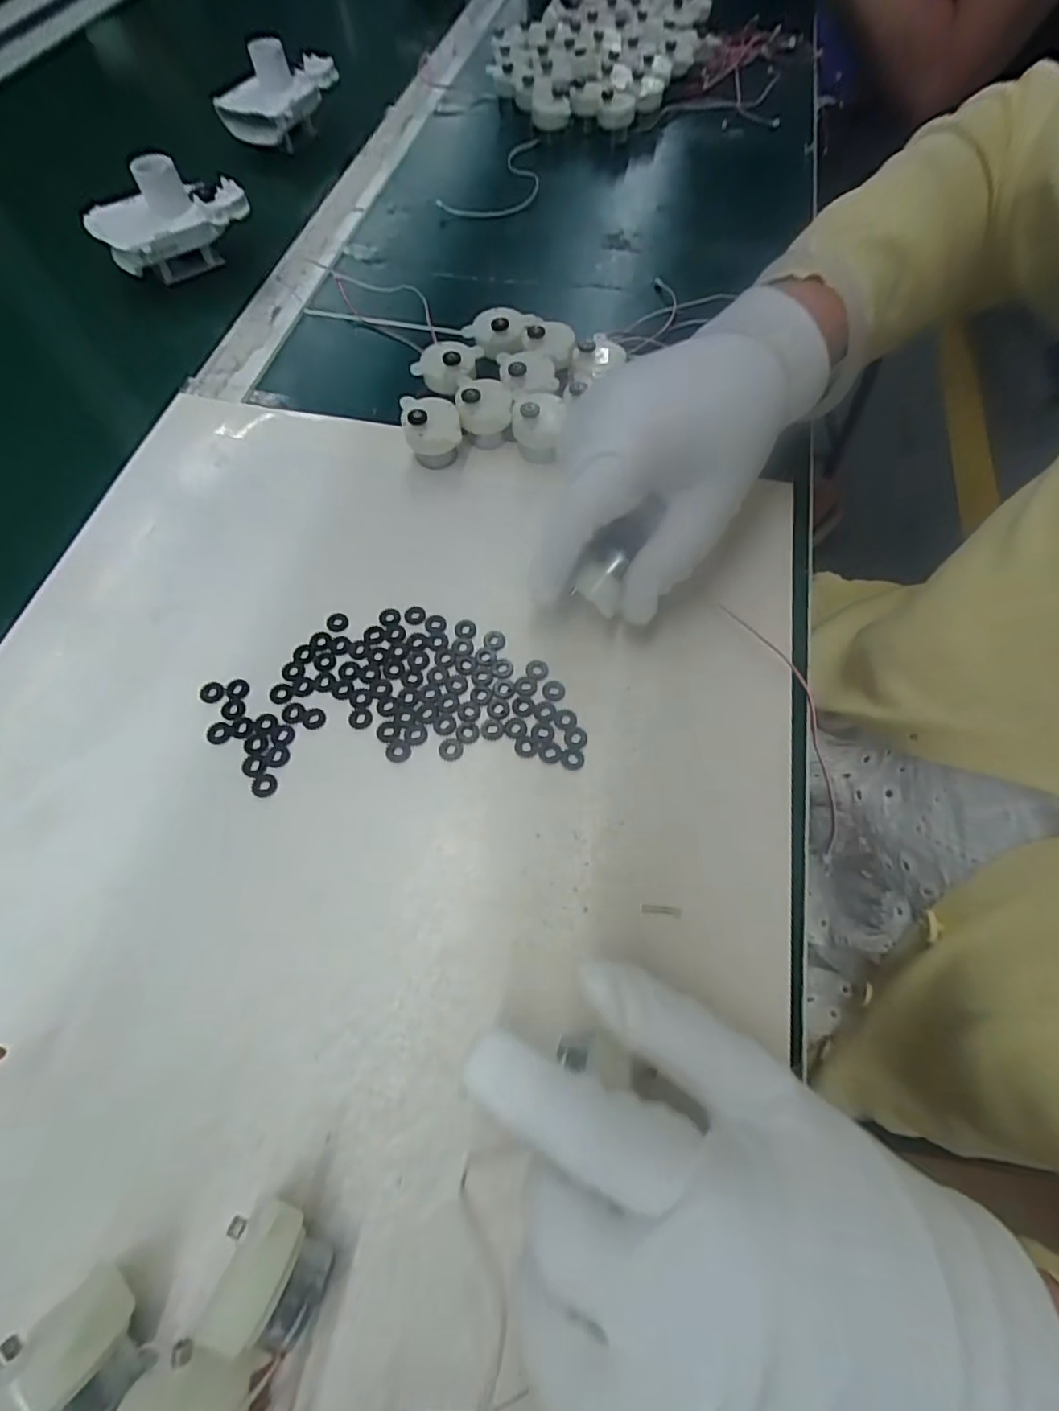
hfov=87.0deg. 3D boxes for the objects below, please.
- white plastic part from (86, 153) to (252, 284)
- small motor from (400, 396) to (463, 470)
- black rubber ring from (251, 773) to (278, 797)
[{"bbox_3d":[-0.251,-0.340,0.391,0.100,0.056,0.052,-27,68,-12],"label":"white plastic part"},{"bbox_3d":[-0.055,-0.156,0.319,0.032,0.031,0.030,-5,65,-3],"label":"small motor"},{"bbox_3d":[-0.117,0.035,0.245,0.011,0.004,0.010,0,65,0],"label":"black rubber ring"}]

